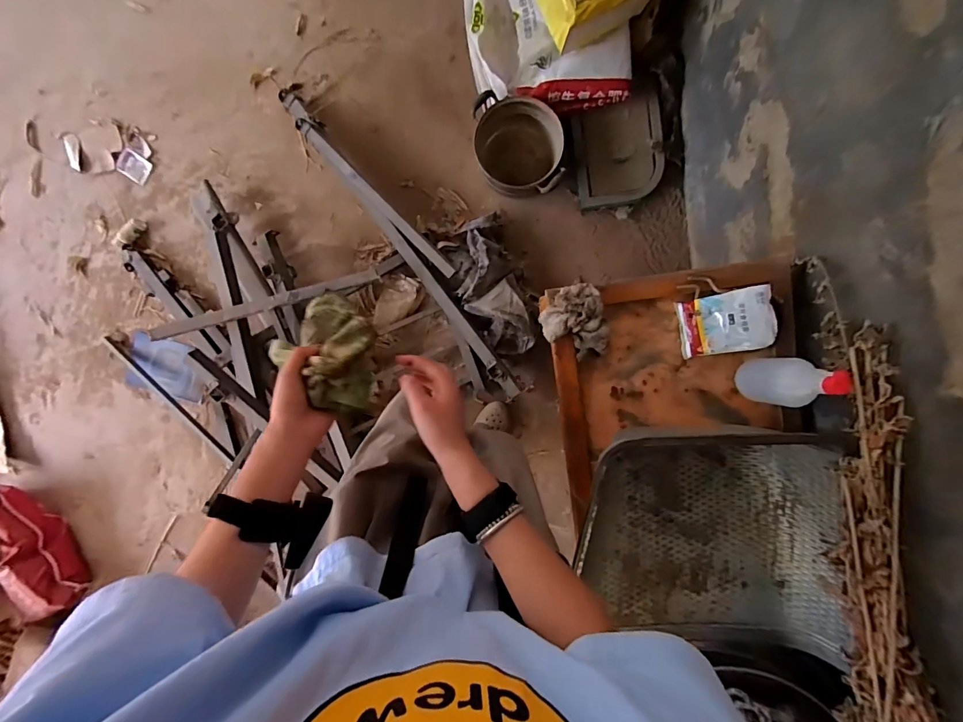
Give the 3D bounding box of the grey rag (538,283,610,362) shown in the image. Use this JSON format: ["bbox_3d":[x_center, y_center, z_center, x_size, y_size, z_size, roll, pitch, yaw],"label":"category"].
[{"bbox_3d":[0.189,-0.076,0.819,0.128,0.052,0.154,-21,93,3],"label":"grey rag"}]

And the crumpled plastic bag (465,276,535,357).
[{"bbox_3d":[0.082,-0.125,1.249,0.168,0.073,0.219,-35,92,4],"label":"crumpled plastic bag"}]

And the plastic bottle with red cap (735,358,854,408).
[{"bbox_3d":[0.555,0.039,0.733,0.074,0.206,0.083,4,94,1],"label":"plastic bottle with red cap"}]

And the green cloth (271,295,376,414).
[{"bbox_3d":[-0.170,-0.012,0.467,0.095,0.073,0.139,-45,89,2],"label":"green cloth"}]

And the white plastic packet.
[{"bbox_3d":[0.477,-0.074,0.796,0.158,0.020,0.115,-10,92,36],"label":"white plastic packet"}]

